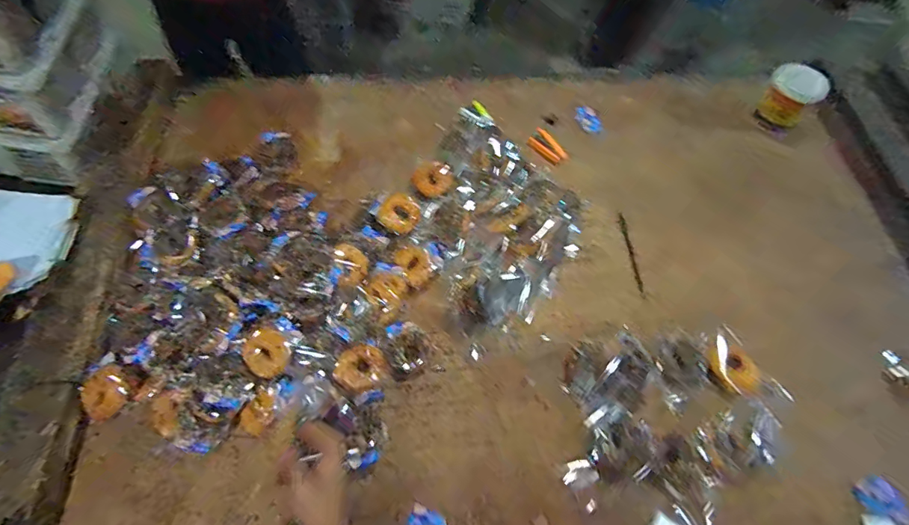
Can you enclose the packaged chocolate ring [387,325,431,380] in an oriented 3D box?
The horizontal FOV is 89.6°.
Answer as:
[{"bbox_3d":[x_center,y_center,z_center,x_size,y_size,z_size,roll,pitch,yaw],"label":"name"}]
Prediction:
[{"bbox_3d":[-0.089,0.171,0.878,0.074,0.021,0.093,40,72,16],"label":"packaged chocolate ring"}]

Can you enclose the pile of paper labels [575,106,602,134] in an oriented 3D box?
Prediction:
[{"bbox_3d":[0.349,-0.374,1.197,0.044,0.029,0.080,-23,66,-14],"label":"pile of paper labels"}]

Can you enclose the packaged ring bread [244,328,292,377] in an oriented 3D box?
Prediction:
[{"bbox_3d":[-0.331,0.160,0.808,0.077,0.021,0.075,0,66,0],"label":"packaged ring bread"}]

